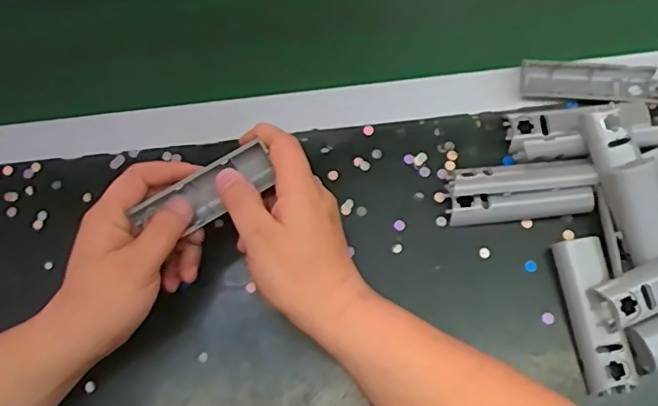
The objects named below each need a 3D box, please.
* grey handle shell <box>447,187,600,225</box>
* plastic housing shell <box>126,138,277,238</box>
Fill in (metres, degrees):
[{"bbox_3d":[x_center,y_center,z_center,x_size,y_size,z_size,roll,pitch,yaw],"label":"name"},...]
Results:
[{"bbox_3d":[0.141,0.002,0.419,0.102,0.023,0.017,-4,69,3],"label":"grey handle shell"},{"bbox_3d":[-0.085,-0.006,0.392,0.097,0.017,0.030,-29,69,-10],"label":"plastic housing shell"}]

